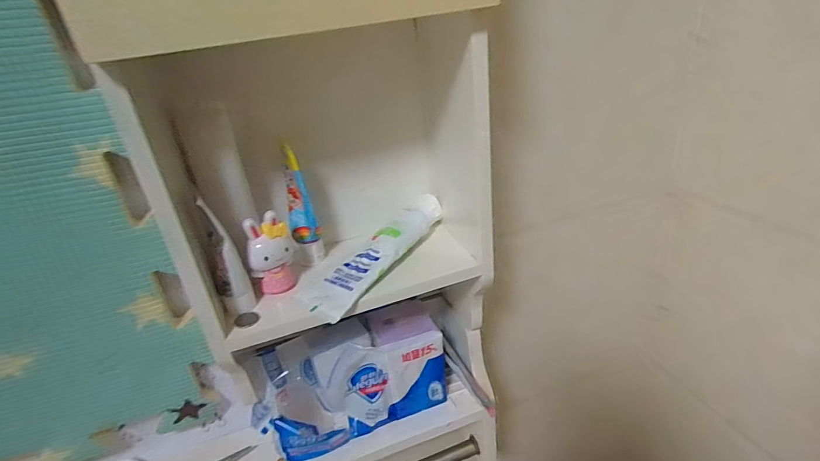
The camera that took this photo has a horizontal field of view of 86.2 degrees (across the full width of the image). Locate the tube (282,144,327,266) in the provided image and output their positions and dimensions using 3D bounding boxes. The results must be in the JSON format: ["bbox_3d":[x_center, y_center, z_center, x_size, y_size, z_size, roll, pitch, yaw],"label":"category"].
[{"bbox_3d":[-0.098,-0.019,0.393,0.024,0.108,0.043,-14,28,-13],"label":"tube"}]

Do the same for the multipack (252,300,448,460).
[{"bbox_3d":[-0.058,0.159,0.463,0.191,0.114,0.080,-12,27,-9],"label":"multipack"}]

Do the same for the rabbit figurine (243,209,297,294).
[{"bbox_3d":[-0.113,0.021,0.360,0.034,0.070,0.023,-14,28,-13],"label":"rabbit figurine"}]

